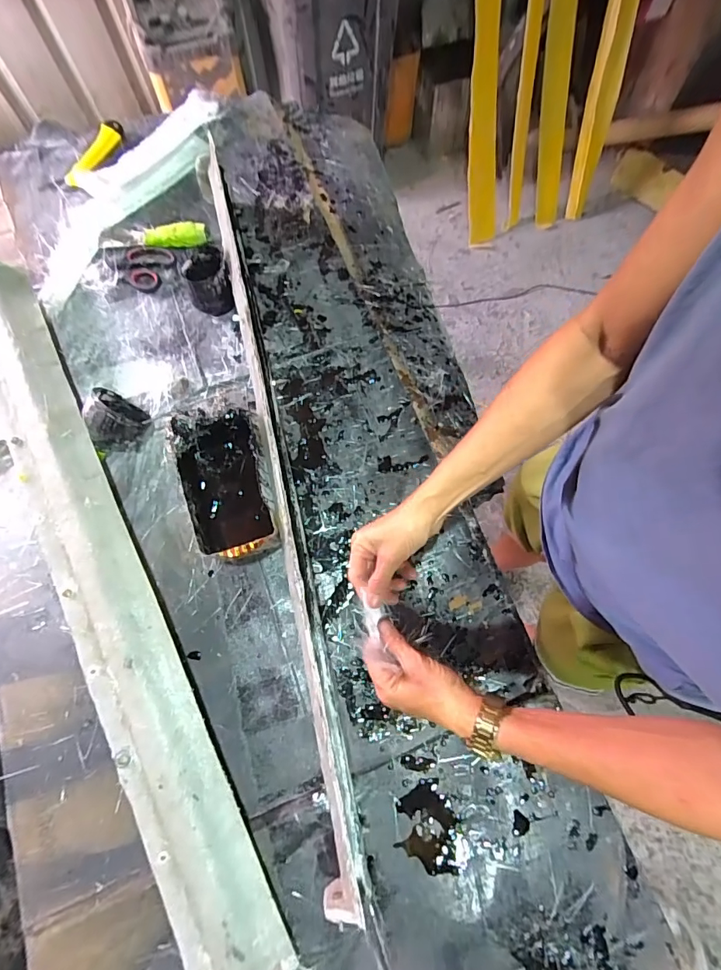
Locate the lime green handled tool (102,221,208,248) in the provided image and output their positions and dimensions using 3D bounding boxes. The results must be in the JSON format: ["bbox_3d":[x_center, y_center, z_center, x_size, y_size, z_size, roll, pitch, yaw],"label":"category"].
[{"bbox_3d":[-0.349,-0.424,0.756,0.173,0.019,0.039,0,72,1],"label":"lime green handled tool"}]

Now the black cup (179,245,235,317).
[{"bbox_3d":[-0.240,-0.321,0.708,0.070,0.076,0.082,-18,70,-6],"label":"black cup"}]

